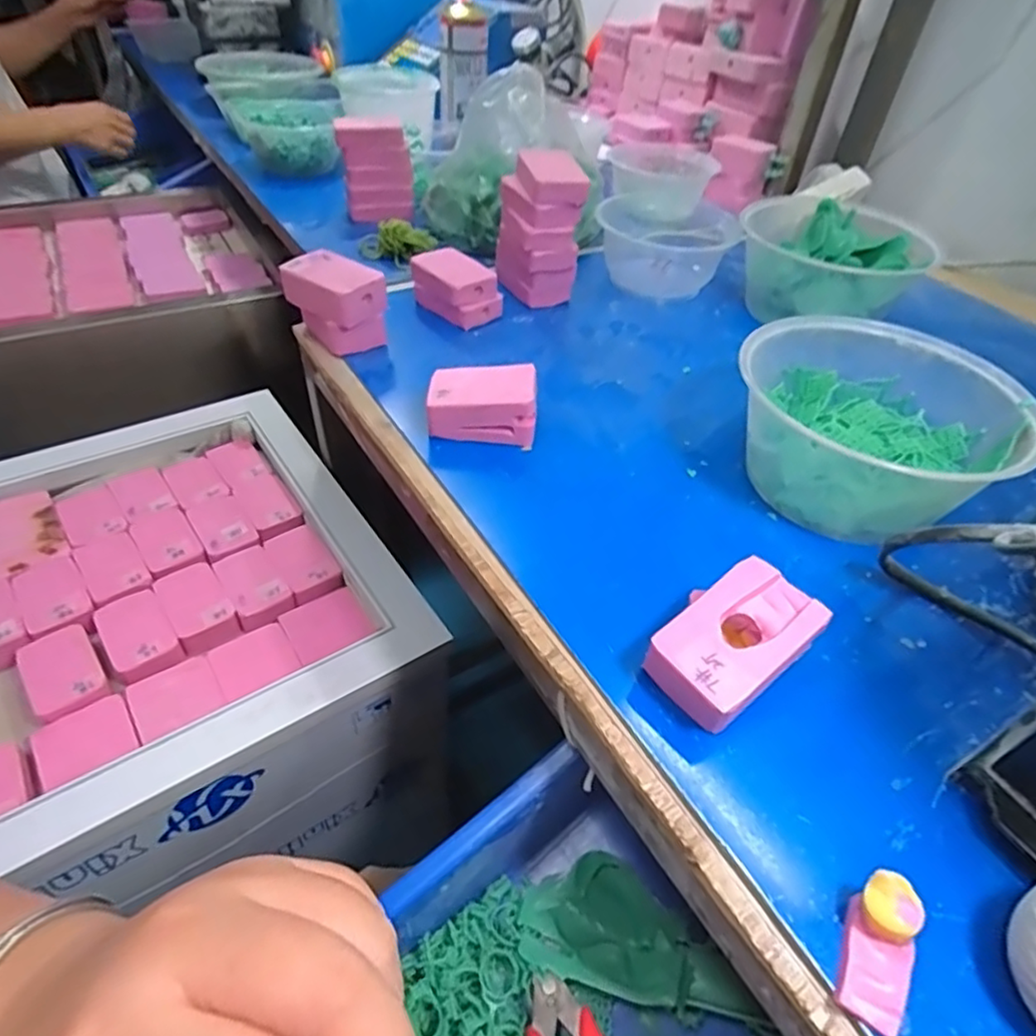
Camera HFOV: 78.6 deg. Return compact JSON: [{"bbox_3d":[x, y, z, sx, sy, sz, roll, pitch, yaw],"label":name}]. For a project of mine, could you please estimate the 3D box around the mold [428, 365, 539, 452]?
[{"bbox_3d":[-0.024,-0.076,0.429,0.069,0.040,0.043,5,44,0],"label":"mold"}]

